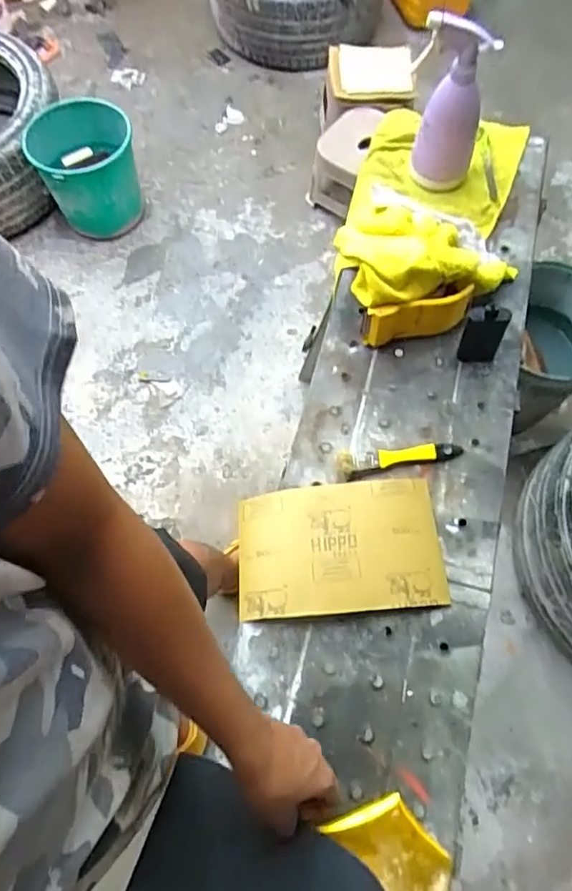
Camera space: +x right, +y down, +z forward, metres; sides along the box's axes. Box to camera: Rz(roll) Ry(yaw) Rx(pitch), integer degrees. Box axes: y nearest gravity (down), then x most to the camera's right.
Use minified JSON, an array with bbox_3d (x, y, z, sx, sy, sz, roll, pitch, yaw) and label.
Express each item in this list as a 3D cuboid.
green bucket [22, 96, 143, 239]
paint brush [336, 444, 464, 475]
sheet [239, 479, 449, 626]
[{"bbox_3d":[-0.559,-0.772,1.613,0.284,0.267,0.299,-22,69,-9],"label":"green bucket"},{"bbox_3d":[0.134,0.012,0.649,0.147,0.023,0.023,-8,67,-3],"label":"paint brush"},{"bbox_3d":[0.058,0.113,0.617,0.219,0.025,0.140,-4,67,-2],"label":"sheet"}]

